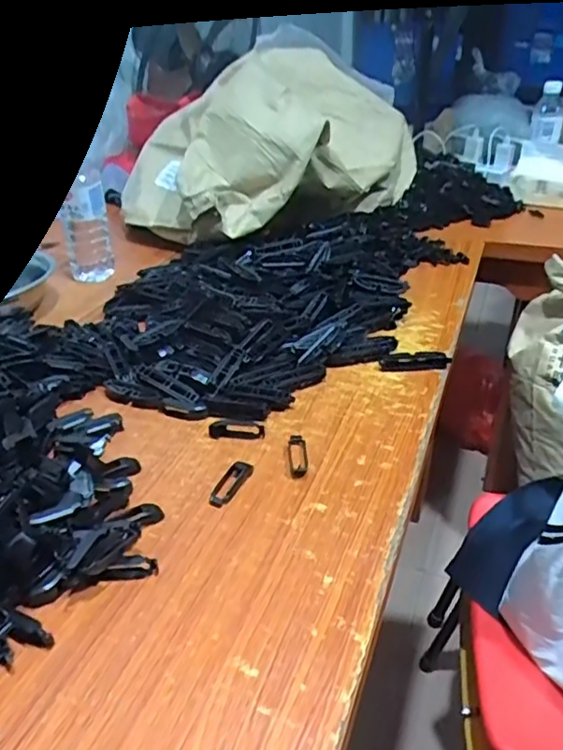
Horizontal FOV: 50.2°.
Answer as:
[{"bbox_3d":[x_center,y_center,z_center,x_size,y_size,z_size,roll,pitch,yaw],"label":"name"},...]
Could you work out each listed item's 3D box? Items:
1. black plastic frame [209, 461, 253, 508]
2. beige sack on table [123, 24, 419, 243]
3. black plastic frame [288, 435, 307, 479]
[{"bbox_3d":[-0.046,0.096,0.545,0.022,0.009,0.058,14,35,22],"label":"black plastic frame"},{"bbox_3d":[-0.020,-0.434,1.100,0.487,0.234,0.347,-28,43,-36],"label":"beige sack on table"},{"bbox_3d":[0.016,0.077,0.574,0.017,0.005,0.059,-1,32,-1],"label":"black plastic frame"}]

